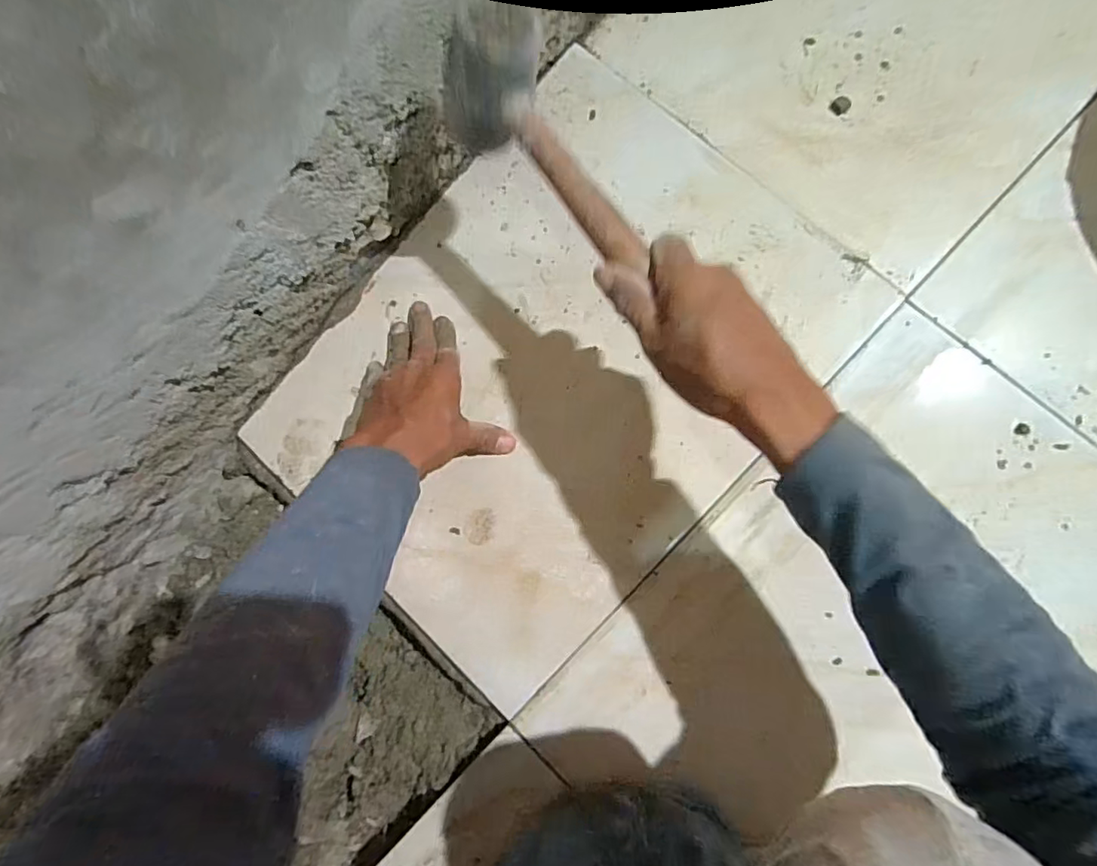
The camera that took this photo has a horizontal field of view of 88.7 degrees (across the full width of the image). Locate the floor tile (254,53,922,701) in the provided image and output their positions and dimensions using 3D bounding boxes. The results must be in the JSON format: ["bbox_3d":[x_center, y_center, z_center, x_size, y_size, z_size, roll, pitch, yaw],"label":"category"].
[{"bbox_3d":[-0.003,-0.056,0.511,0.372,0.015,0.486,43,92,9],"label":"floor tile"}]

